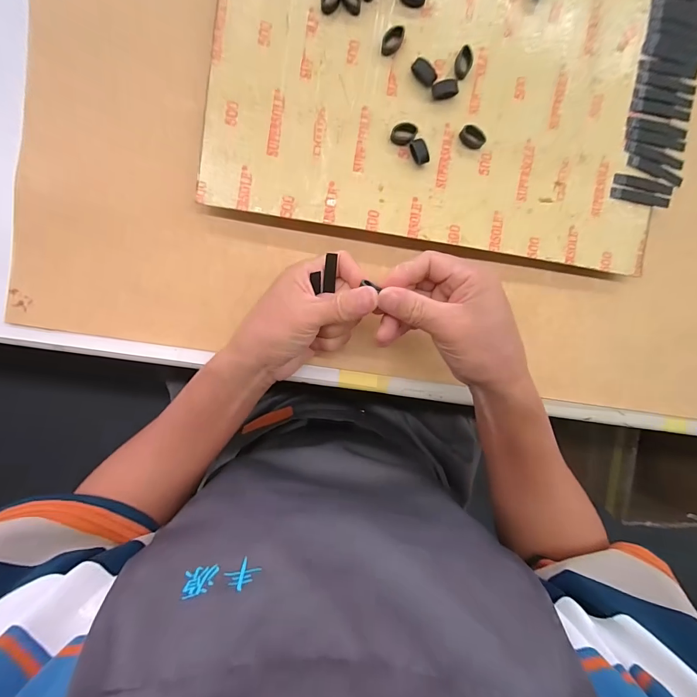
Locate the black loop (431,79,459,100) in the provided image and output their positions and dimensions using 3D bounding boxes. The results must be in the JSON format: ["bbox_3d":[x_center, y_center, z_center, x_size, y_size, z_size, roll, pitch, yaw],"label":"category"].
[{"bbox_3d":[0.080,-0.213,0.298,0.021,0.010,0.012,-6,95,-3],"label":"black loop"}]

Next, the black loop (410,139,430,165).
[{"bbox_3d":[0.058,-0.163,0.300,0.011,0.013,0.022,-17,96,-2],"label":"black loop"}]

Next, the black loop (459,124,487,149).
[{"bbox_3d":[0.105,-0.178,0.305,0.022,0.011,0.012,31,92,-6],"label":"black loop"}]

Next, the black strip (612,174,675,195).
[{"bbox_3d":[0.272,-0.151,0.330,0.058,0.004,0.011,8,94,-5],"label":"black strip"}]

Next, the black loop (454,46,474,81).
[{"bbox_3d":[0.096,-0.236,0.298,0.013,0.008,0.022,16,94,-5],"label":"black loop"}]

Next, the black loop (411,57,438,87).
[{"bbox_3d":[0.062,-0.226,0.296,0.022,0.008,0.011,41,91,-6],"label":"black loop"}]

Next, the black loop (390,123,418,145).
[{"bbox_3d":[0.046,-0.178,0.300,0.022,0.009,0.014,0,95,-4],"label":"black loop"}]

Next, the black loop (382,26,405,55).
[{"bbox_3d":[0.035,-0.249,0.292,0.013,0.009,0.021,37,92,-6],"label":"black loop"}]

